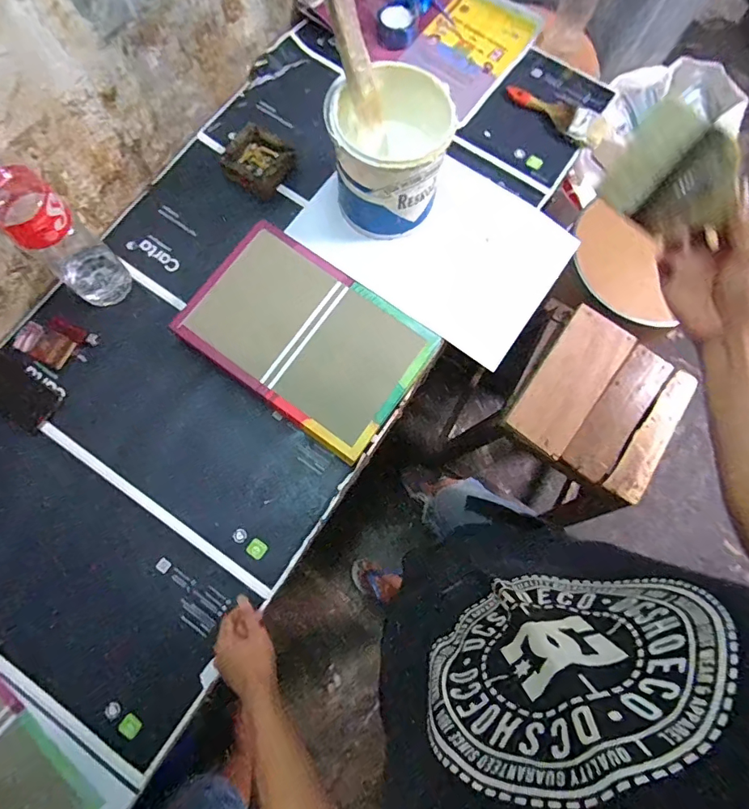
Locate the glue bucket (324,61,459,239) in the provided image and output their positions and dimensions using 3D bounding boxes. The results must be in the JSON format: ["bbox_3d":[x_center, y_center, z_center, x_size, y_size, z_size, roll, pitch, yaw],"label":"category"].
[{"bbox_3d":[0.024,-0.411,0.764,0.179,0.187,0.183,0,76,-2],"label":"glue bucket"}]

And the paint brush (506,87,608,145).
[{"bbox_3d":[0.355,-0.574,0.898,0.211,0.024,0.062,32,78,8],"label":"paint brush"}]

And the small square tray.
[{"bbox_3d":[-0.213,-0.444,0.843,0.113,0.043,0.110,34,78,8],"label":"small square tray"}]

